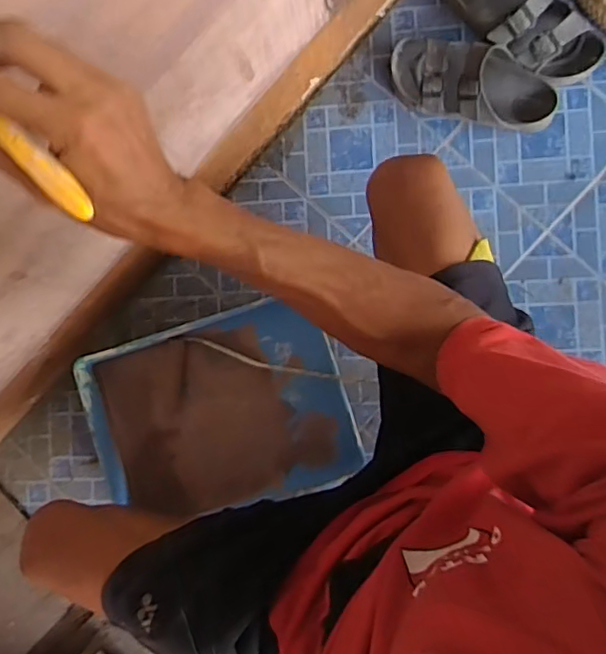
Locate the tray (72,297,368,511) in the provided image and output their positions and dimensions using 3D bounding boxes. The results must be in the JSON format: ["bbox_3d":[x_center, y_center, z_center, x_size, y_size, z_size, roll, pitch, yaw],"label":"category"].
[{"bbox_3d":[-0.119,0.129,0.863,0.362,0.070,0.281,-18,85,5],"label":"tray"}]

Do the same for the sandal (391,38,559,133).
[{"bbox_3d":[0.244,-0.348,0.842,0.246,0.070,0.101,19,89,7],"label":"sandal"}]

